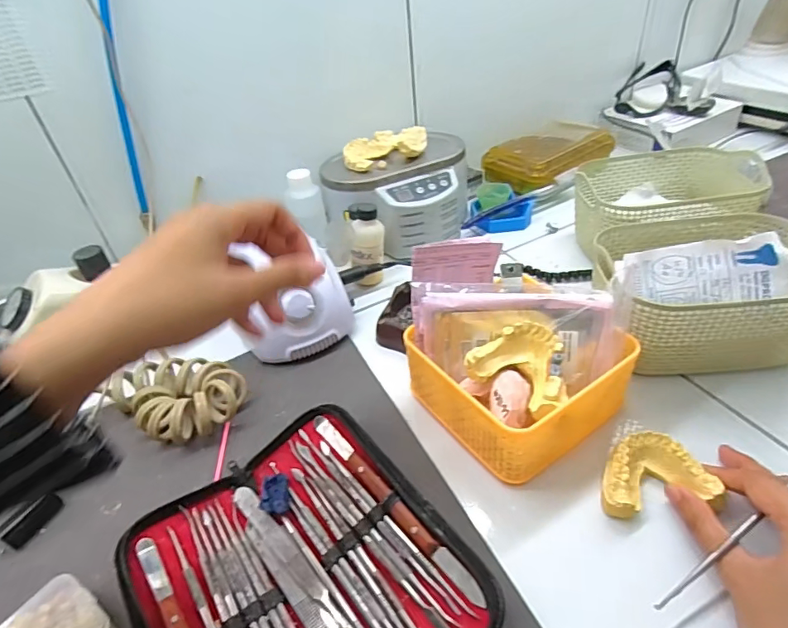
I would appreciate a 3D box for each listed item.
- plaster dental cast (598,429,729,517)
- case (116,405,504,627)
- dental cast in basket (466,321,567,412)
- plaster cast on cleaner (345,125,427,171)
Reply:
[{"bbox_3d":[0.173,0.106,0.326,0.071,0.019,0.051,-3,44,2],"label":"plaster dental cast"},{"bbox_3d":[-0.058,0.155,0.291,0.173,0.017,0.190,-31,50,-24],"label":"case"},{"bbox_3d":[0.093,0.034,0.349,0.068,0.024,0.055,18,45,27],"label":"dental cast in basket"},{"bbox_3d":[-0.010,-0.200,0.577,0.099,0.022,0.067,-9,39,-2],"label":"plaster cast on cleaner"}]

